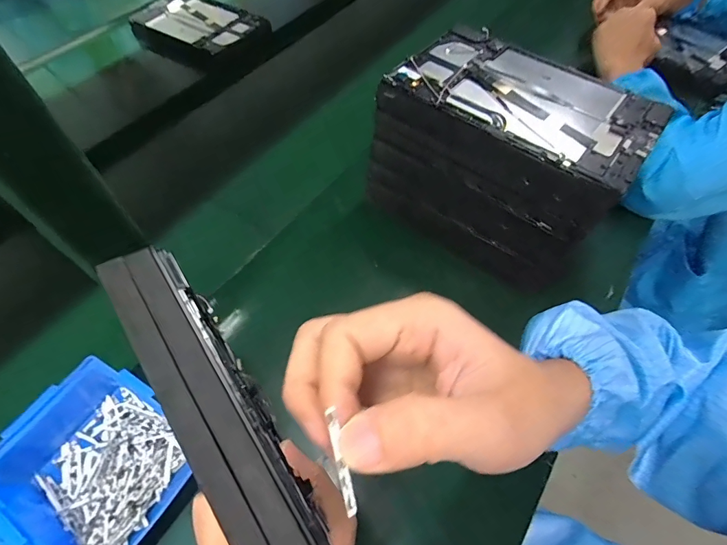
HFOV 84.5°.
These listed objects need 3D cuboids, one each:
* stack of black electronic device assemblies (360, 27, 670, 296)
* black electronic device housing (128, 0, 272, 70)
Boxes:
[{"bbox_3d":[0.150,-0.124,0.456,0.239,0.178,0.149,30,63,18],"label":"stack of black electronic device assemblies"},{"bbox_3d":[-0.320,-0.484,0.800,0.273,0.046,0.171,27,62,17],"label":"black electronic device housing"}]

